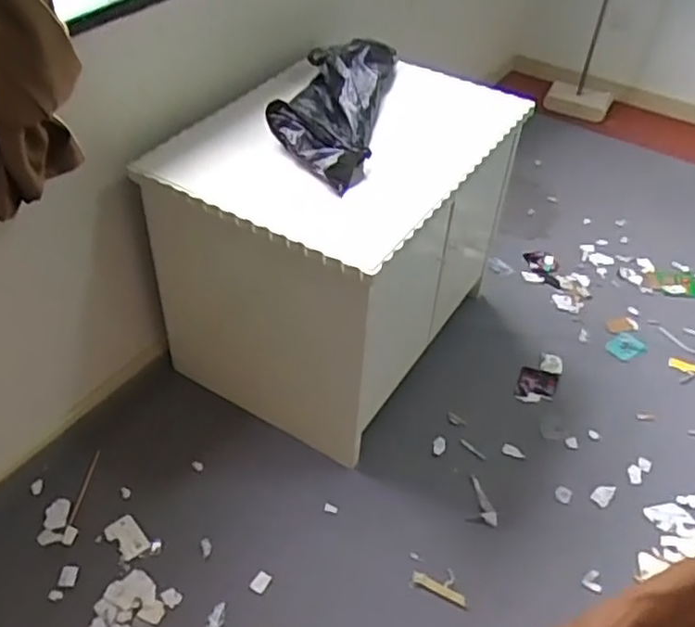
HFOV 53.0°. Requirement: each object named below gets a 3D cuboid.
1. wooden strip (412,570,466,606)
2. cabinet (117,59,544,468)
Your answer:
[{"bbox_3d":[0.189,0.562,1.431,0.115,0.004,0.023,21,46,17],"label":"wooden strip"},{"bbox_3d":[-0.010,-0.195,1.777,0.583,0.615,0.792,26,48,21],"label":"cabinet"}]

